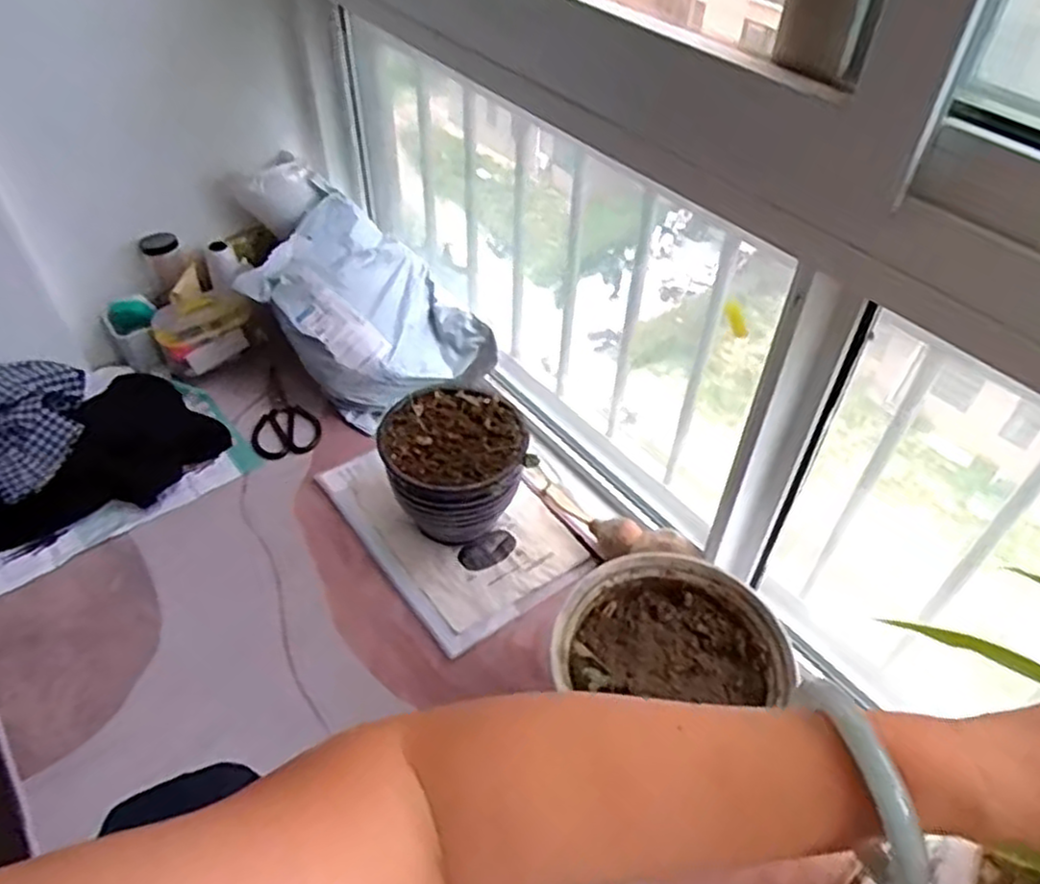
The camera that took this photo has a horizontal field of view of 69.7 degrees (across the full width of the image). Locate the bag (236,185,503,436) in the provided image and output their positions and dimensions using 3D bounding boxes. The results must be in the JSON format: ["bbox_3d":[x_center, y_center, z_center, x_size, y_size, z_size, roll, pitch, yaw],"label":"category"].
[{"bbox_3d":[-0.252,-0.197,1.176,0.292,0.178,0.338,-26,53,-24],"label":"bag"}]

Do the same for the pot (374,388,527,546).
[{"bbox_3d":[-0.085,0.042,0.972,0.167,0.165,0.161,1,47,-1],"label":"pot"}]

